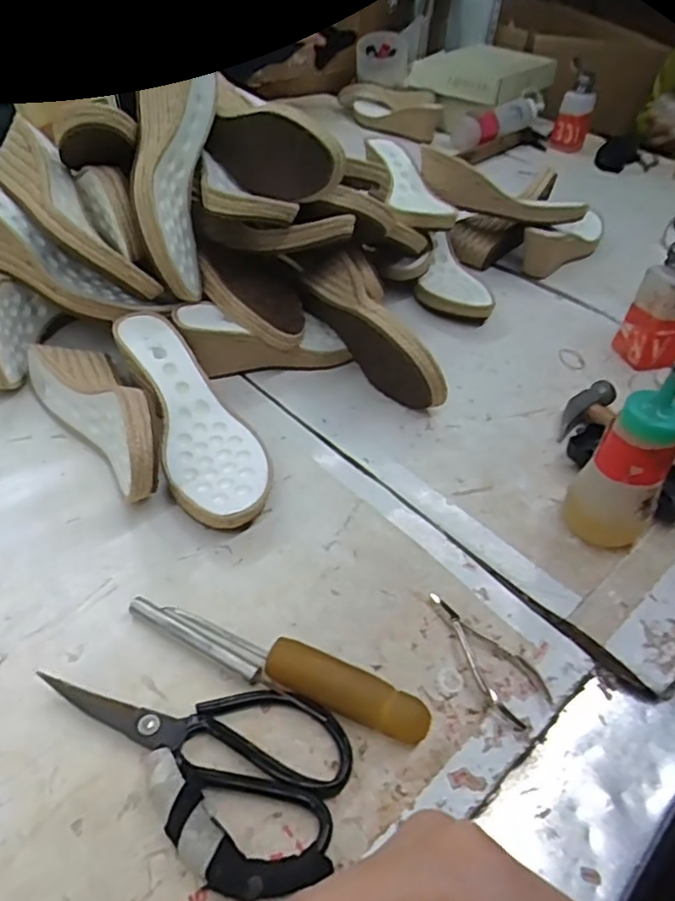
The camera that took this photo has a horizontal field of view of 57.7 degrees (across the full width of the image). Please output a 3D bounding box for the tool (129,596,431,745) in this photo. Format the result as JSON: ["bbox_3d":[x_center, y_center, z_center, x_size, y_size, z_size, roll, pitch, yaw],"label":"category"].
[{"bbox_3d":[-0.042,0.137,0.391,0.202,0.023,0.027,17,45,12],"label":"tool"}]

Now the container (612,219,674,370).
[{"bbox_3d":[0.356,-0.161,0.658,0.066,0.153,0.065,23,46,18],"label":"container"}]

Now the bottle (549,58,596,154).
[{"bbox_3d":[0.479,-0.679,1.235,0.068,0.154,0.066,15,44,10],"label":"bottle"}]

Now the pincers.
[{"bbox_3d":[0.104,0.137,0.421,0.043,0.010,0.100,-19,48,-23],"label":"pincers"}]

